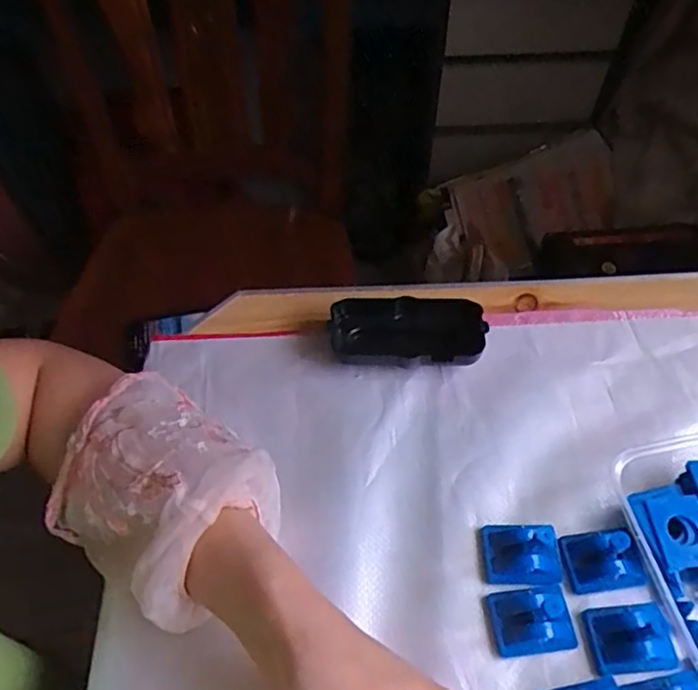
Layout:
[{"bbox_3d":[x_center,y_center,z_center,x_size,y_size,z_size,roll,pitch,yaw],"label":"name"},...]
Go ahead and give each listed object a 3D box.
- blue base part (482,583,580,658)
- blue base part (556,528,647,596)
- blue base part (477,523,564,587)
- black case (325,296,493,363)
[{"bbox_3d":[0.102,0.152,0.341,0.043,0.018,0.033,-6,55,-4],"label":"blue base part"},{"bbox_3d":[0.147,0.125,0.358,0.045,0.018,0.033,-8,56,-5],"label":"blue base part"},{"bbox_3d":[0.101,0.123,0.362,0.044,0.018,0.035,0,55,0],"label":"blue base part"},{"bbox_3d":[0.041,-0.010,0.446,0.108,0.022,0.049,2,55,2],"label":"black case"}]

